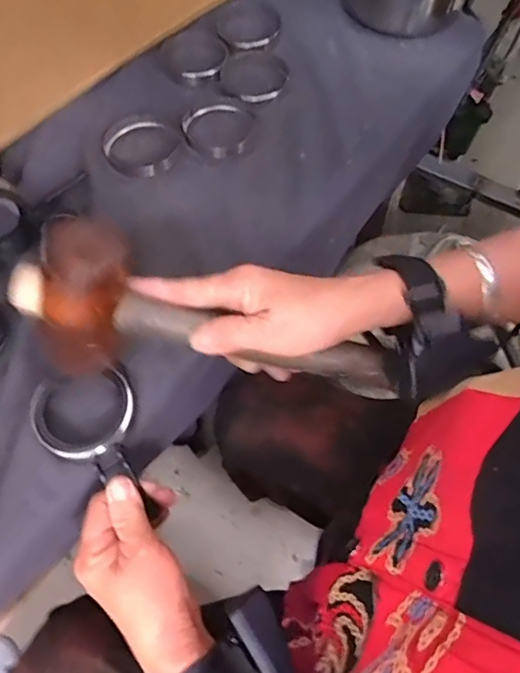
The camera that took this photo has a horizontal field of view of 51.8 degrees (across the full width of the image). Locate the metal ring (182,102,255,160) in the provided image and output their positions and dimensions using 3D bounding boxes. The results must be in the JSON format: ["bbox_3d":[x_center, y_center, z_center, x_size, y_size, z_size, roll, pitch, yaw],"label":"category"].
[{"bbox_3d":[-0.042,-0.203,0.518,0.069,0.007,0.069,0,62,0],"label":"metal ring"}]

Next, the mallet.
[{"bbox_3d":[-0.032,-0.004,0.356,0.257,0.073,0.062,16,62,-9],"label":"mallet"}]

